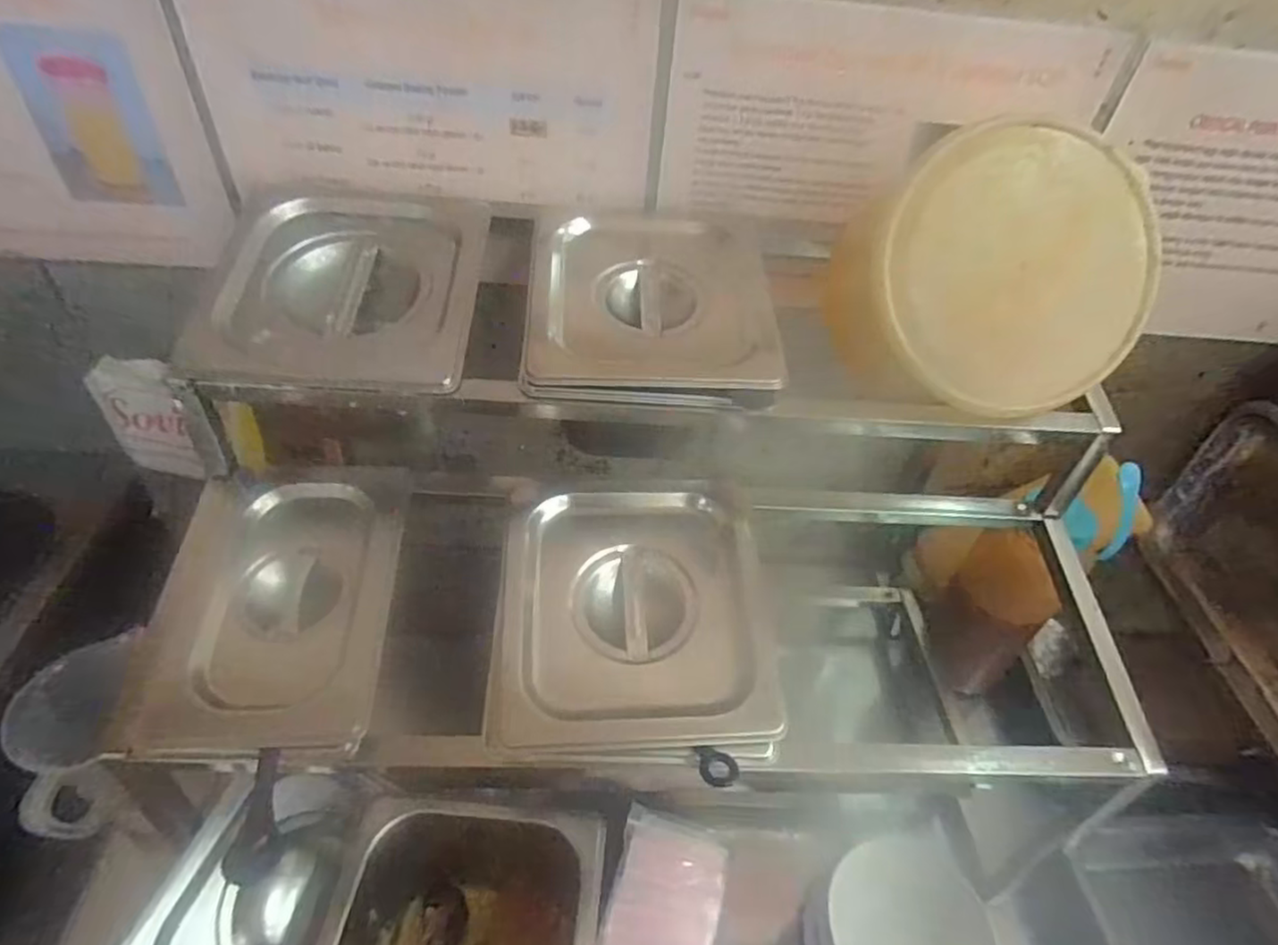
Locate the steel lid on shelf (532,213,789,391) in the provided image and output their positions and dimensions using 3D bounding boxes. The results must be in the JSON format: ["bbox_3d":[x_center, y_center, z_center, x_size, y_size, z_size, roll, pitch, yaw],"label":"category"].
[{"bbox_3d":[0.008,-0.124,0.457,0.156,0.016,0.171,1,55,-4],"label":"steel lid on shelf"}]

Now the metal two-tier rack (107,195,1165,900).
[{"bbox_3d":[0.039,0.058,0.516,0.636,0.374,0.341,1,42,-7],"label":"metal two-tier rack"}]

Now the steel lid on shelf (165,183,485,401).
[{"bbox_3d":[-0.187,-0.130,0.443,0.159,0.020,0.186,4,55,-6],"label":"steel lid on shelf"}]

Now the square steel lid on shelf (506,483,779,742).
[{"bbox_3d":[-0.001,0.078,0.413,0.157,0.018,0.162,2,60,-8],"label":"square steel lid on shelf"}]

